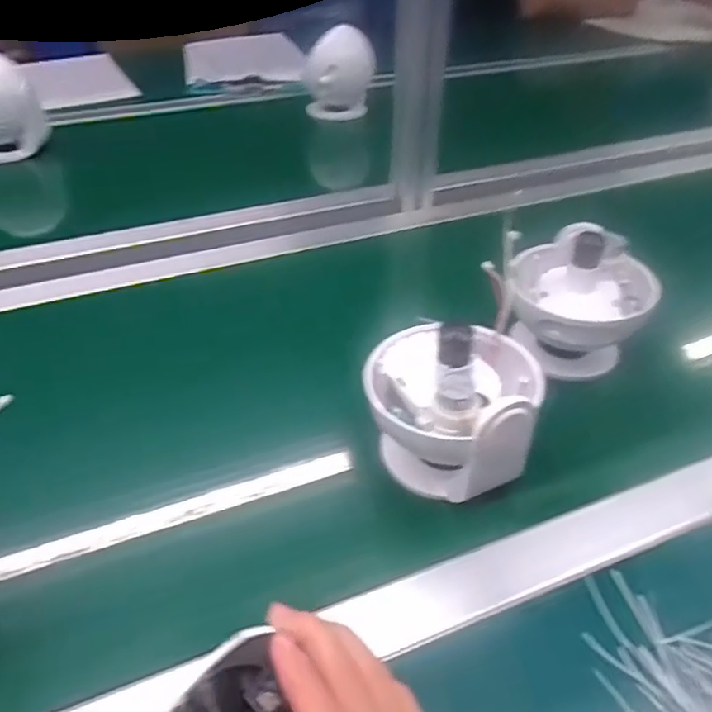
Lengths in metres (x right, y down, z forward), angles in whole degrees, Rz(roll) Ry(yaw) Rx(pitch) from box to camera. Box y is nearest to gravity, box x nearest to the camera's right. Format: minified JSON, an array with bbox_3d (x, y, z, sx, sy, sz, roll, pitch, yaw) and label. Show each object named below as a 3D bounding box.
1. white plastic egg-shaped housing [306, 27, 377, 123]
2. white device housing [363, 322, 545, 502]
[{"bbox_3d":[-0.027,-0.440,0.995,0.112,0.141,0.091,1,41,2],"label":"white plastic egg-shaped housing"},{"bbox_3d":[0.066,0.029,0.443,0.114,0.105,0.104,11,42,13],"label":"white device housing"}]

